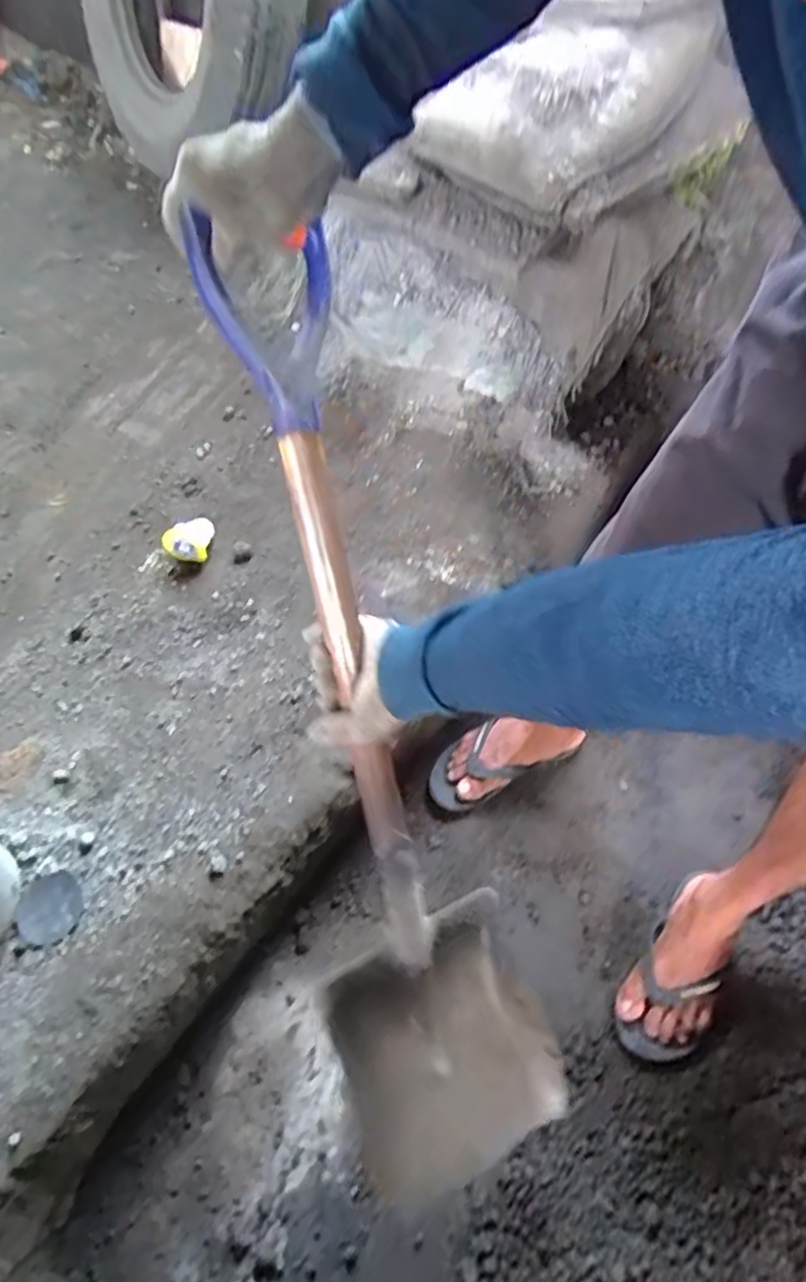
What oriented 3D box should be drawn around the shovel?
[{"bbox_3d":[-0.017,0.114,0.612,0.207,0.918,0.133,-14,15,-4],"label":"shovel"}]

